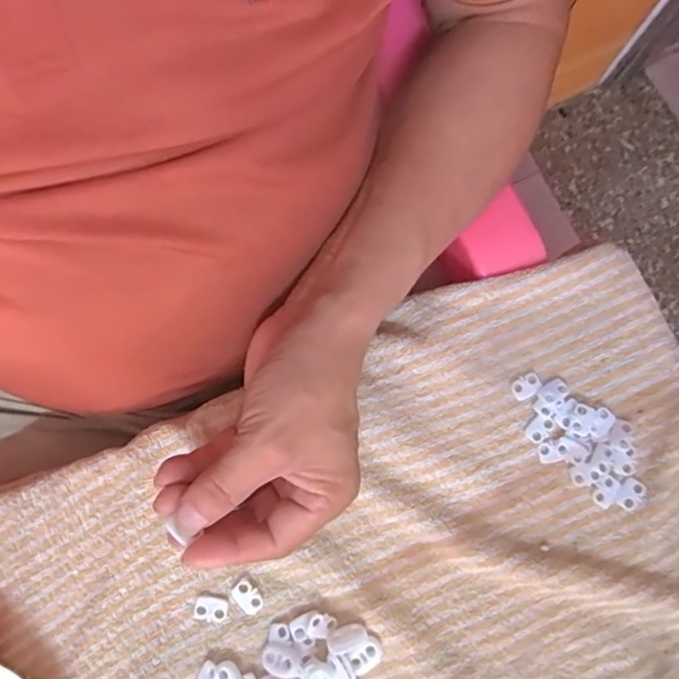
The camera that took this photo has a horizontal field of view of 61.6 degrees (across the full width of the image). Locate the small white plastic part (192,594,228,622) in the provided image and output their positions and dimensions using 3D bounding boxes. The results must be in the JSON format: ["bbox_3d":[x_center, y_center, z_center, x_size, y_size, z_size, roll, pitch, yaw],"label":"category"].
[{"bbox_3d":[-0.072,0.150,0.318,0.019,0.004,0.014,3,79,0],"label":"small white plastic part"}]

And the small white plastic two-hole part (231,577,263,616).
[{"bbox_3d":[-0.052,0.144,0.319,0.013,0.004,0.019,-40,82,-8],"label":"small white plastic two-hole part"}]

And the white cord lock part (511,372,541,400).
[{"bbox_3d":[0.112,0.028,0.342,0.017,0.004,0.013,-27,82,-5],"label":"white cord lock part"}]

